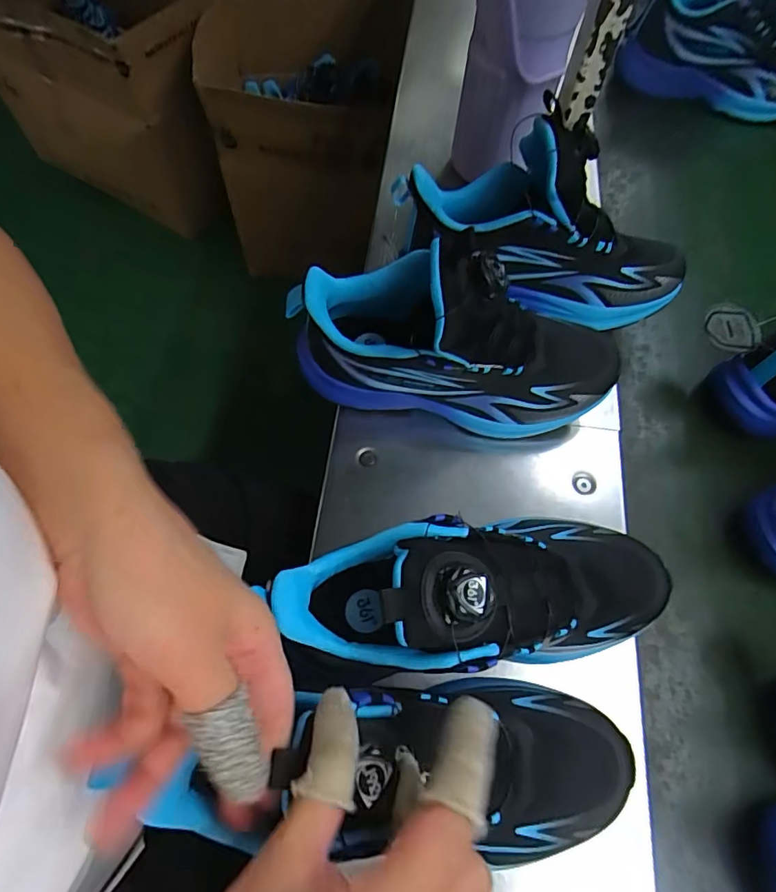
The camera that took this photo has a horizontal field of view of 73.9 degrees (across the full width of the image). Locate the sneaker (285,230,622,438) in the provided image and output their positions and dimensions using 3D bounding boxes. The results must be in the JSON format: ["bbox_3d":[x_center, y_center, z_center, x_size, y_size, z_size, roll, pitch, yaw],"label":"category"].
[{"bbox_3d":[0.054,-0.074,0.372,0.242,0.144,0.081,6,65,0],"label":"sneaker"}]

